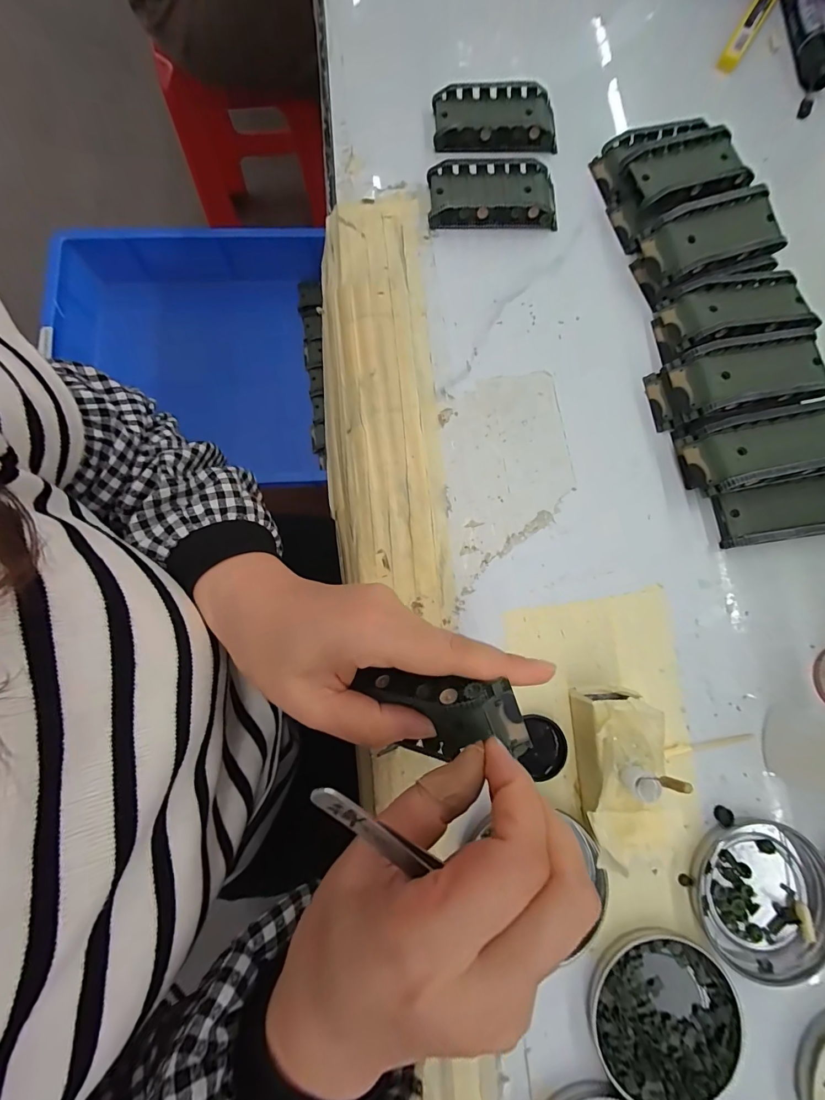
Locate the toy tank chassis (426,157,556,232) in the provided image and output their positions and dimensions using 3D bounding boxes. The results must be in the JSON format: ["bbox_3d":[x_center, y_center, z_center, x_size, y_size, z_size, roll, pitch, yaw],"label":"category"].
[{"bbox_3d":[0.061,-0.270,0.312,0.095,0.018,0.048,0,80,-2],"label":"toy tank chassis"}]

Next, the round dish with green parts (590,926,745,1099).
[{"bbox_3d":[0.136,0.251,0.221,0.079,0.011,0.076,0,80,-2],"label":"round dish with green parts"}]

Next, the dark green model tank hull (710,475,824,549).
[{"bbox_3d":[0.246,-0.025,0.271,0.084,0.018,0.038,-8,80,-2],"label":"dark green model tank hull"}]

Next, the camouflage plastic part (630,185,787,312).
[{"bbox_3d":[0.215,-0.219,0.297,0.094,0.032,0.048,-18,81,-5],"label":"camouflage plastic part"}]

